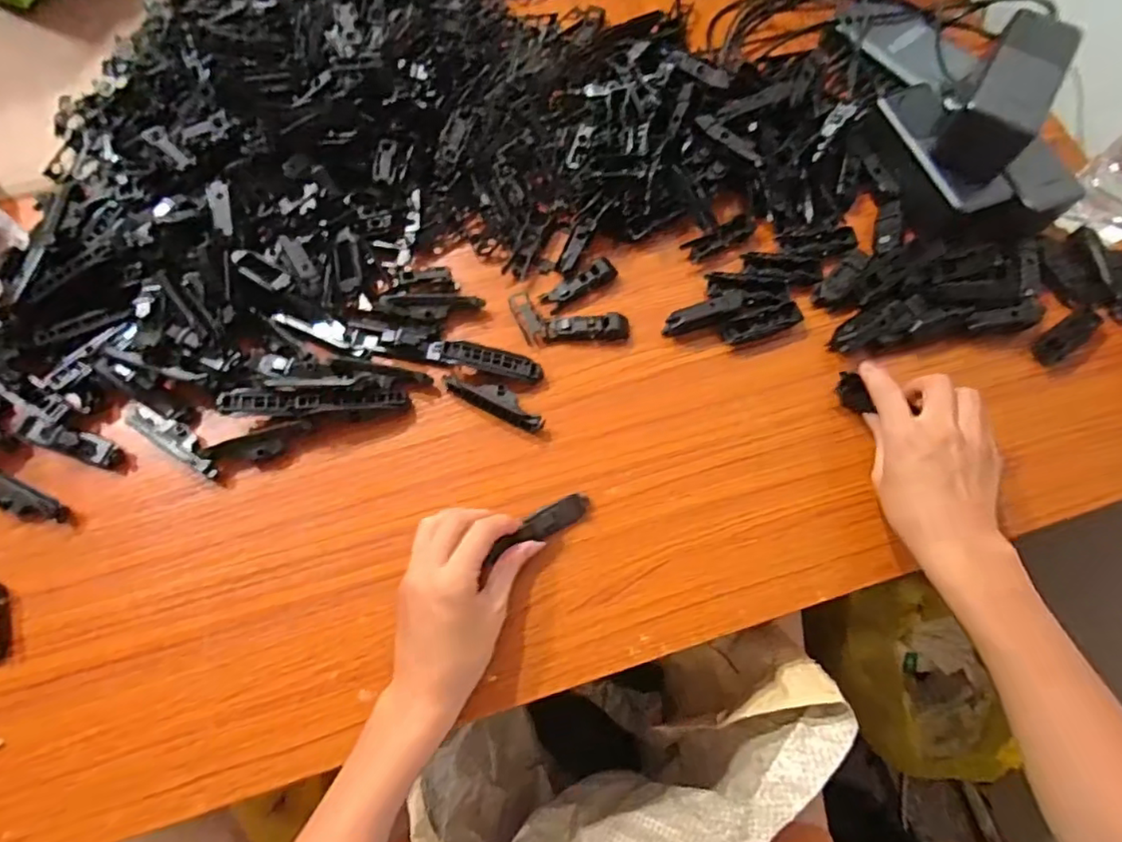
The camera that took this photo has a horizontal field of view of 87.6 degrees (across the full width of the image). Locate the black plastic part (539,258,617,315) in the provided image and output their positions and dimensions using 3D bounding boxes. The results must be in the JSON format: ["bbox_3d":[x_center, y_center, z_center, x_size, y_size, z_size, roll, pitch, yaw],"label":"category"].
[{"bbox_3d":[0.016,-0.109,0.466,0.066,0.010,0.019,-35,75,-13],"label":"black plastic part"}]

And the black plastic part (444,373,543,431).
[{"bbox_3d":[-0.048,-0.017,0.430,0.080,0.014,0.021,29,72,8],"label":"black plastic part"}]

